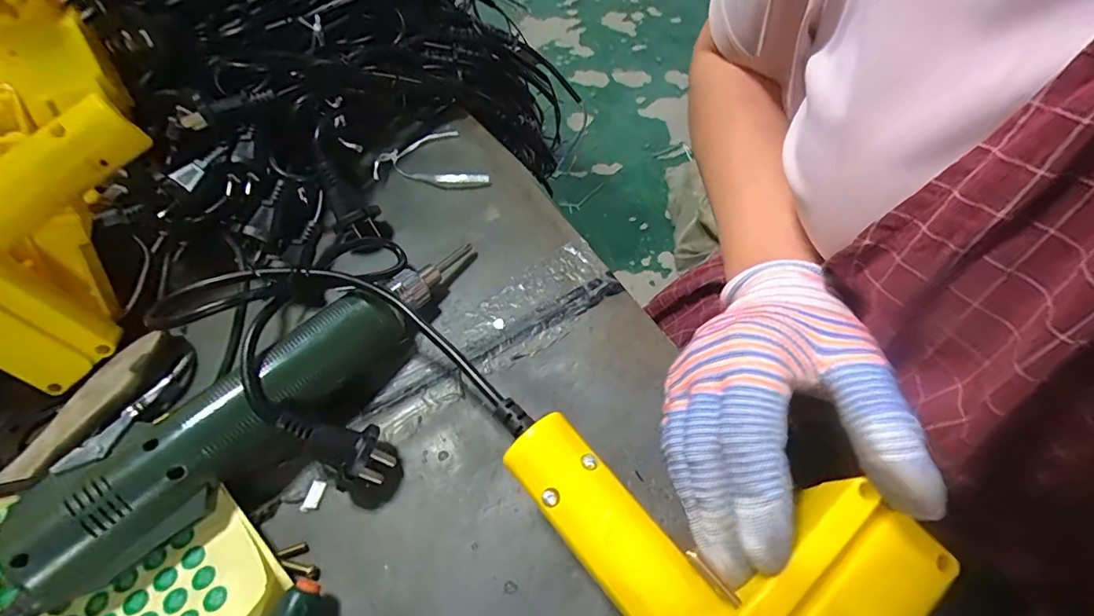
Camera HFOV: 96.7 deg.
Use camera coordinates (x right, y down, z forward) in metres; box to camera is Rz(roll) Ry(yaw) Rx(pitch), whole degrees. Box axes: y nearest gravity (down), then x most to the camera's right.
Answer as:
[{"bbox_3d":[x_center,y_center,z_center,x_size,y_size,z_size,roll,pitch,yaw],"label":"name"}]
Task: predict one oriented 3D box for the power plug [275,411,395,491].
[{"bbox_3d":[-0.104,0.067,0.238,0.057,0.017,0.030,32,58,-15],"label":"power plug"}]

